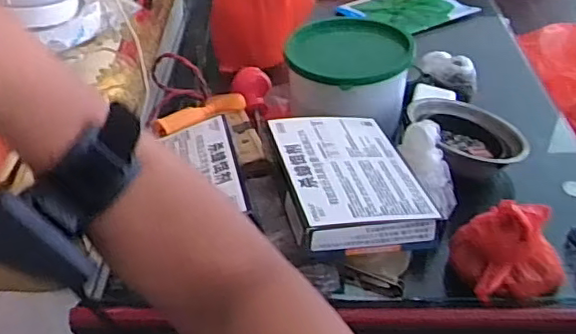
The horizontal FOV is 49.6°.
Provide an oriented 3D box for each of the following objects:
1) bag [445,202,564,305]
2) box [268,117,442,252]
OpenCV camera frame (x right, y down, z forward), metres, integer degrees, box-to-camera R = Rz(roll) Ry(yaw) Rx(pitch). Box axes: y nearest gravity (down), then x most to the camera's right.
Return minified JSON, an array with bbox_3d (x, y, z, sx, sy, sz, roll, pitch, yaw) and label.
[{"bbox_3d":[0.190,0.064,0.532,0.091,0.068,0.074,-11,40,-14],"label":"bag"},{"bbox_3d":[0.050,0.005,0.549,0.116,0.027,0.161,-8,39,-11],"label":"box"}]

